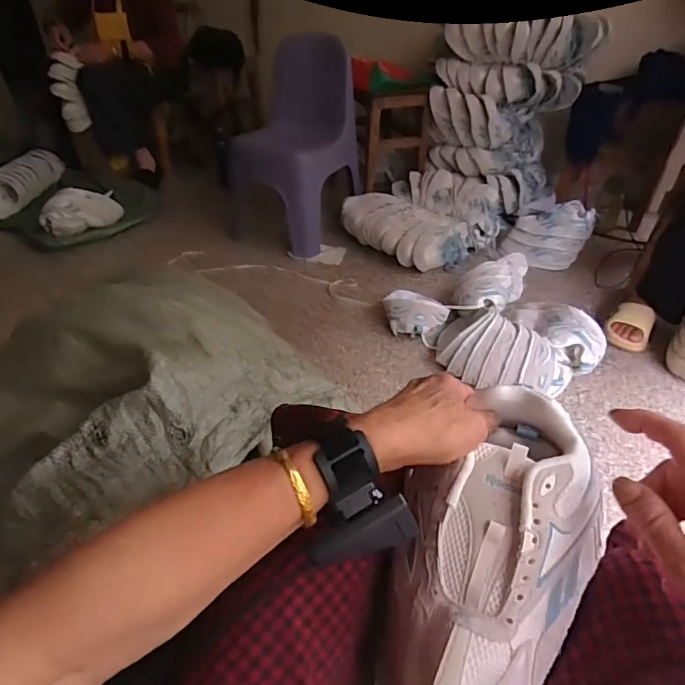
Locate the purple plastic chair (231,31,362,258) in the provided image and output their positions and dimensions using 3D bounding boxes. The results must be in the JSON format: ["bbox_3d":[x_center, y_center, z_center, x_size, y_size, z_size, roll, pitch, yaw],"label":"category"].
[{"bbox_3d":[-0.174,-0.656,1.573,0.343,0.560,0.359,20,44,23],"label":"purple plastic chair"}]

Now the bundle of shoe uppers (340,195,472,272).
[{"bbox_3d":[0.186,-0.378,1.574,0.448,0.121,0.220,32,50,33],"label":"bundle of shoe uppers"}]

